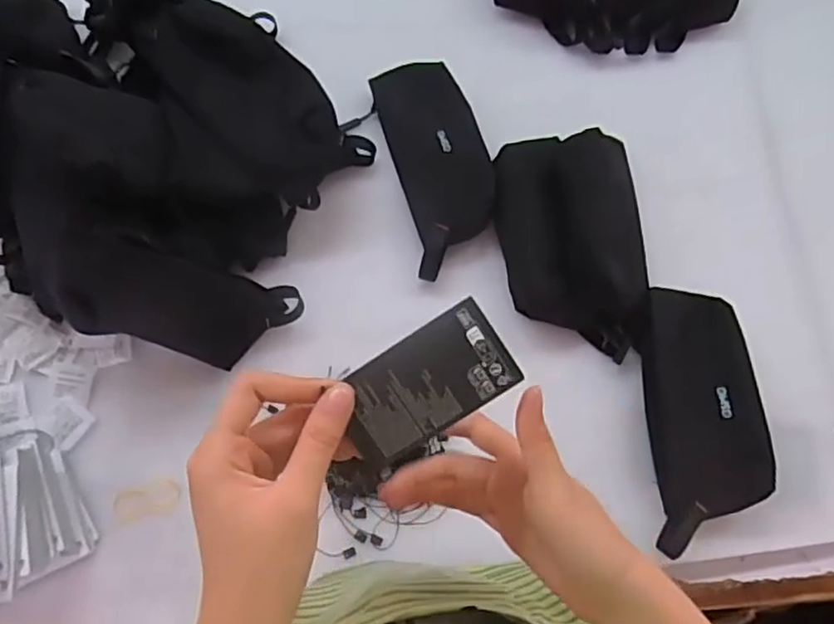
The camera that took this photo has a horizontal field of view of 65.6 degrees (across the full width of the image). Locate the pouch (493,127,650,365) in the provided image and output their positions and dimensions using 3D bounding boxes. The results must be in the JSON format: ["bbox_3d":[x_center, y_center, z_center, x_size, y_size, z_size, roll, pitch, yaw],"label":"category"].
[{"bbox_3d":[0.142,-0.064,0.599,0.142,0.047,0.211,-1,74,-2],"label":"pouch"}]

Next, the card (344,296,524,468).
[{"bbox_3d":[0.003,0.036,0.318,0.086,0.004,0.047,-33,95,2],"label":"card"}]

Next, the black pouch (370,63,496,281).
[{"bbox_3d":[0.023,-0.146,0.631,0.087,0.035,0.210,-14,75,-6],"label":"black pouch"}]

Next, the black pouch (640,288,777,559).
[{"bbox_3d":[0.242,0.086,0.552,0.086,0.048,0.209,-1,74,-2],"label":"black pouch"}]

